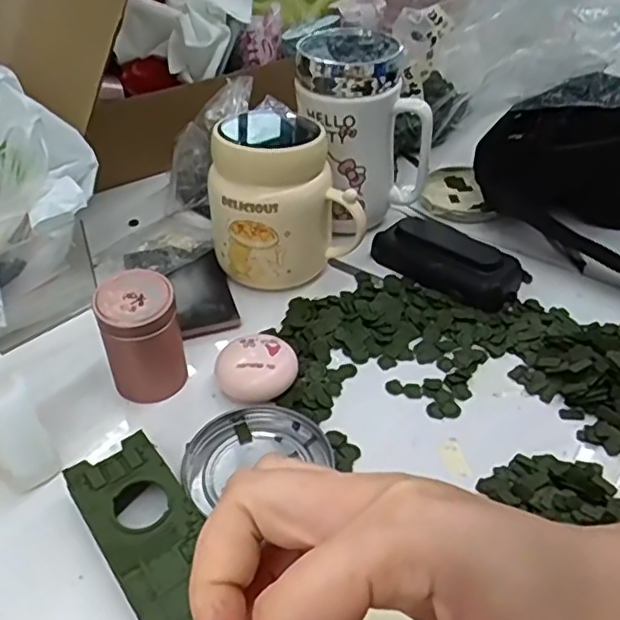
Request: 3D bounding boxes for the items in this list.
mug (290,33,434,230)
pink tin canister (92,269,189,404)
[{"bbox_3d":[0.036,-0.131,0.496,0.087,0.139,0.083,-21,46,-22],"label":"mug"},{"bbox_3d":[-0.099,0.016,0.386,0.044,0.065,0.040,-13,43,-14],"label":"pink tin canister"}]

